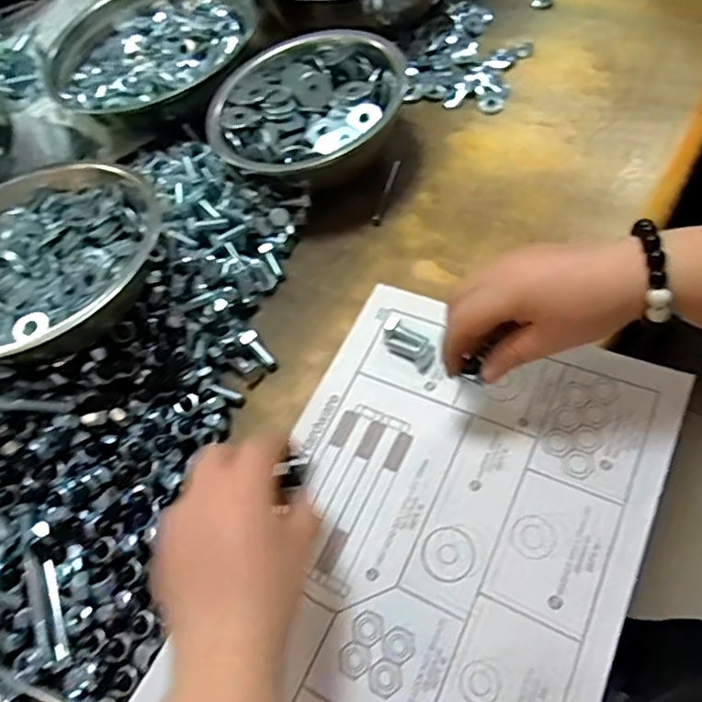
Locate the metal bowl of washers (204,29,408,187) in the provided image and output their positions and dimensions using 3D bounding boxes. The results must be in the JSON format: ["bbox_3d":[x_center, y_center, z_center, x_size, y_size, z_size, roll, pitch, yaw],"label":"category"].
[{"bbox_3d":[-0.044,-0.211,0.518,0.148,0.058,0.161,-5,59,8],"label":"metal bowl of washers"}]

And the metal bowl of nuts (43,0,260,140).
[{"bbox_3d":[-0.206,-0.305,0.627,0.183,0.078,0.203,16,64,19],"label":"metal bowl of nuts"}]

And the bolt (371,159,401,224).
[{"bbox_3d":[0.031,-0.142,0.523,0.008,0.005,0.079,9,62,16],"label":"bolt"}]

